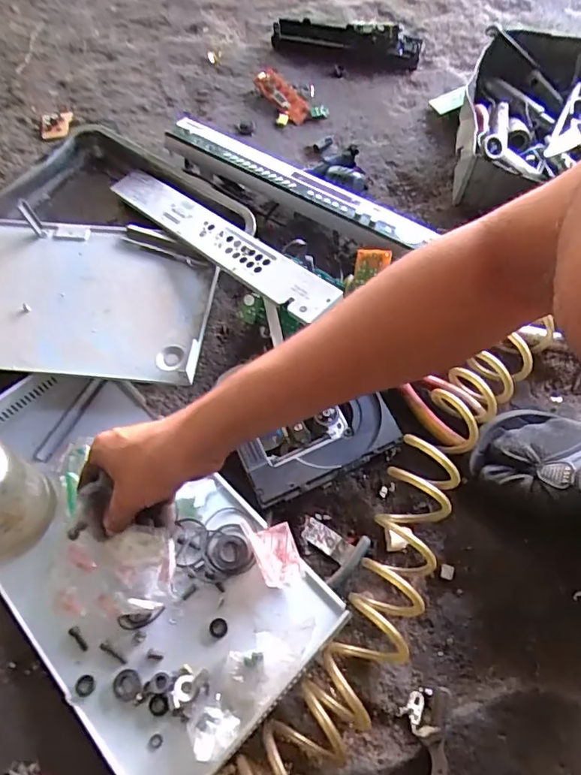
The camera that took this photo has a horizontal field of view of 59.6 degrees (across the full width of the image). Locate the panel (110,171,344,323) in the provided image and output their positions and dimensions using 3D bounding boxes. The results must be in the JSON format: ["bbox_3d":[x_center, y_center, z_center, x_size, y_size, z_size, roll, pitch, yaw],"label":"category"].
[{"bbox_3d":[-0.102,-0.194,0.650,0.051,0.012,0.407,-43,60,-16],"label":"panel"}]

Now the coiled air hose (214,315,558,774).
[{"bbox_3d":[0.108,0.172,0.524,0.107,0.079,0.523,29,68,11],"label":"coiled air hose"}]

